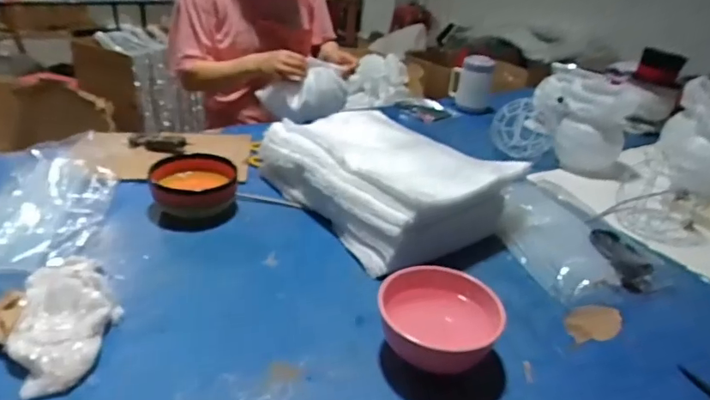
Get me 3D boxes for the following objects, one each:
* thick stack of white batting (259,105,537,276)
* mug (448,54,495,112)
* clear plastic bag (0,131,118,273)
[{"bbox_3d":[0.051,-0.042,0.948,0.293,0.134,0.408,-16,34,-35],"label":"thick stack of white batting"},{"bbox_3d":[0.340,-0.345,1.489,0.117,0.147,0.109,8,27,5],"label":"mug"},{"bbox_3d":[-0.531,-0.005,0.832,0.228,0.066,0.323,-4,29,-17],"label":"clear plastic bag"}]

